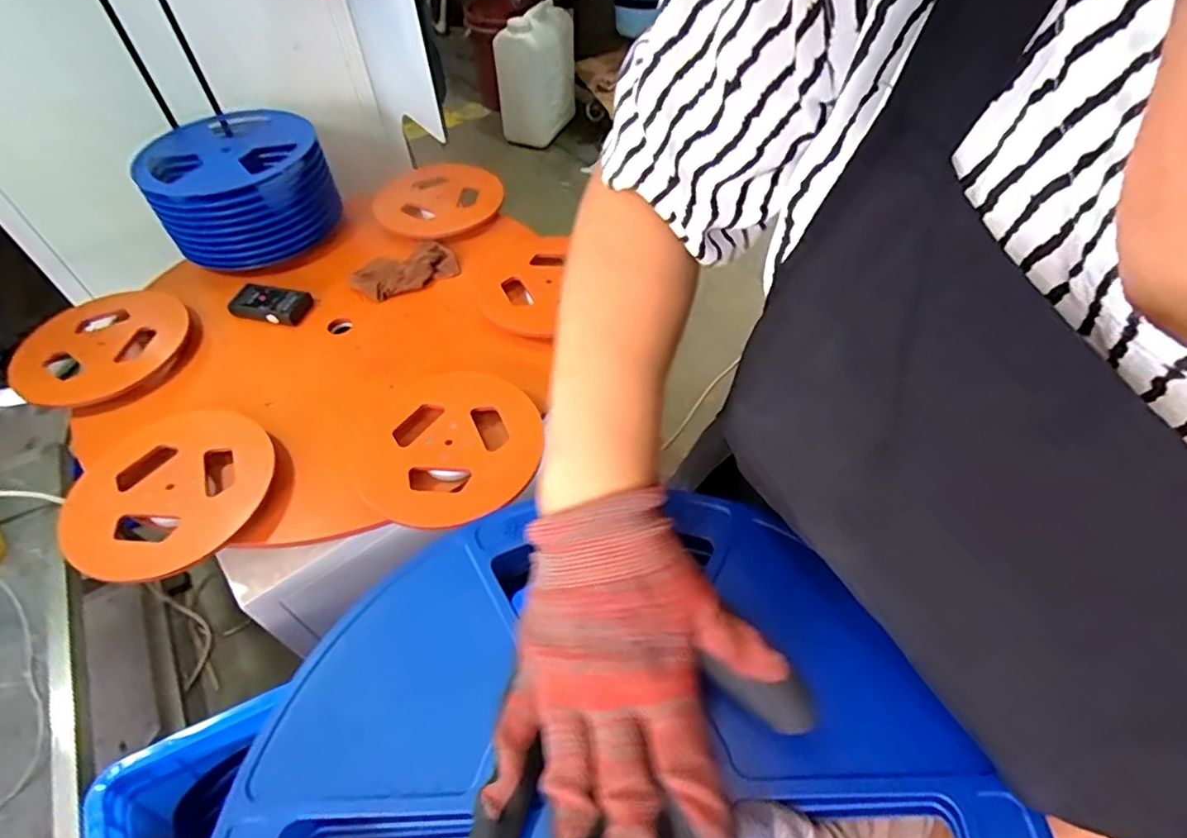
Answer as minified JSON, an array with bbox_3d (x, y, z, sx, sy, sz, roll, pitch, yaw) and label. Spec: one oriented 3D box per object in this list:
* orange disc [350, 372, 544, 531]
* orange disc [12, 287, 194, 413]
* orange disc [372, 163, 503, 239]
[{"bbox_3d":[-0.215,0.041,0.900,0.264,0.031,0.265,0,51,0],"label":"orange disc"},{"bbox_3d":[-0.863,-0.141,1.062,0.265,0.034,0.245,-37,59,-26],"label":"orange disc"},{"bbox_3d":[-0.334,-0.471,1.287,0.218,0.021,0.239,1,57,-2],"label":"orange disc"}]

